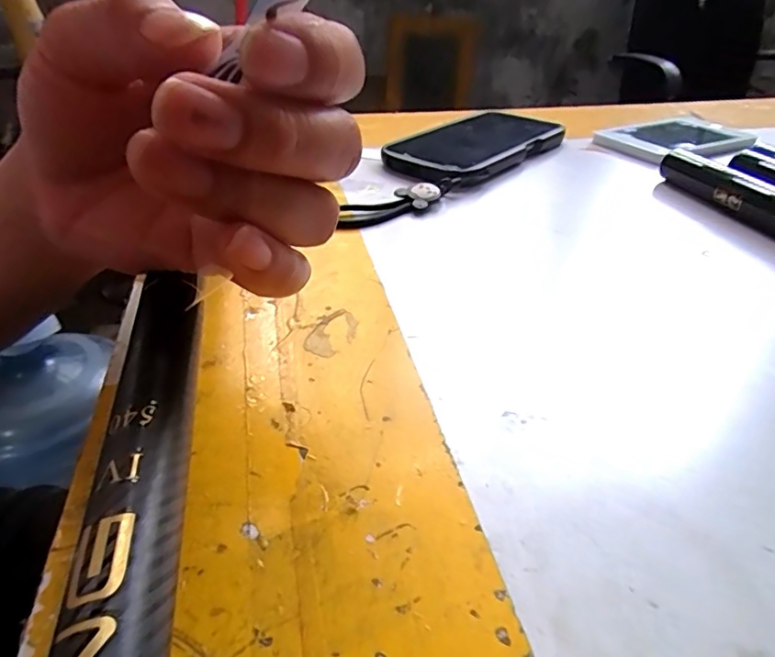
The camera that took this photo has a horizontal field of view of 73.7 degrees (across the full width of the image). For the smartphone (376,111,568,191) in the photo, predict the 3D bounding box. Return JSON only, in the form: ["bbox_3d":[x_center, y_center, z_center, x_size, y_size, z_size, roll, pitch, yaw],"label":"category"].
[{"bbox_3d":[0.070,-0.146,0.410,0.082,0.012,0.173,27,43,33],"label":"smartphone"}]

